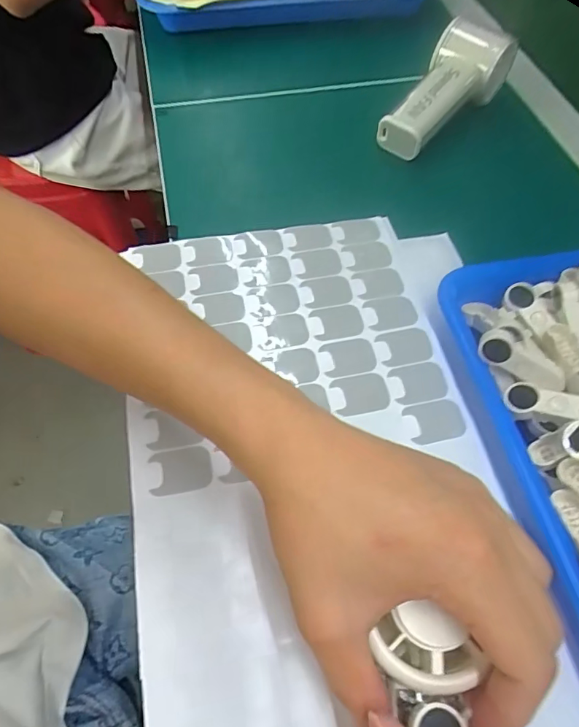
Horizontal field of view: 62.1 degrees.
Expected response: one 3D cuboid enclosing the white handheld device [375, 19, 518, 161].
[{"bbox_3d":[0.139,-0.239,0.417,0.063,0.052,0.146,30,63,16],"label":"white handheld device"}]

